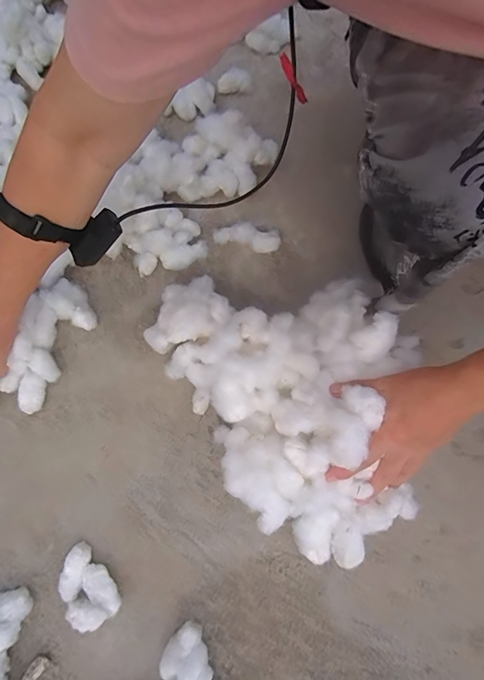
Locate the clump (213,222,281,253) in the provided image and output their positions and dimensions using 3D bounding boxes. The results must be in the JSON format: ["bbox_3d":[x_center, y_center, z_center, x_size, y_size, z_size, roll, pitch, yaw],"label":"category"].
[{"bbox_3d":[0.008,-0.152,0.567,0.094,0.018,0.040,15,74,5],"label":"clump"}]

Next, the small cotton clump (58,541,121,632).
[{"bbox_3d":[-0.170,0.268,0.423,0.053,0.026,0.079,-34,76,-9],"label":"small cotton clump"}]

